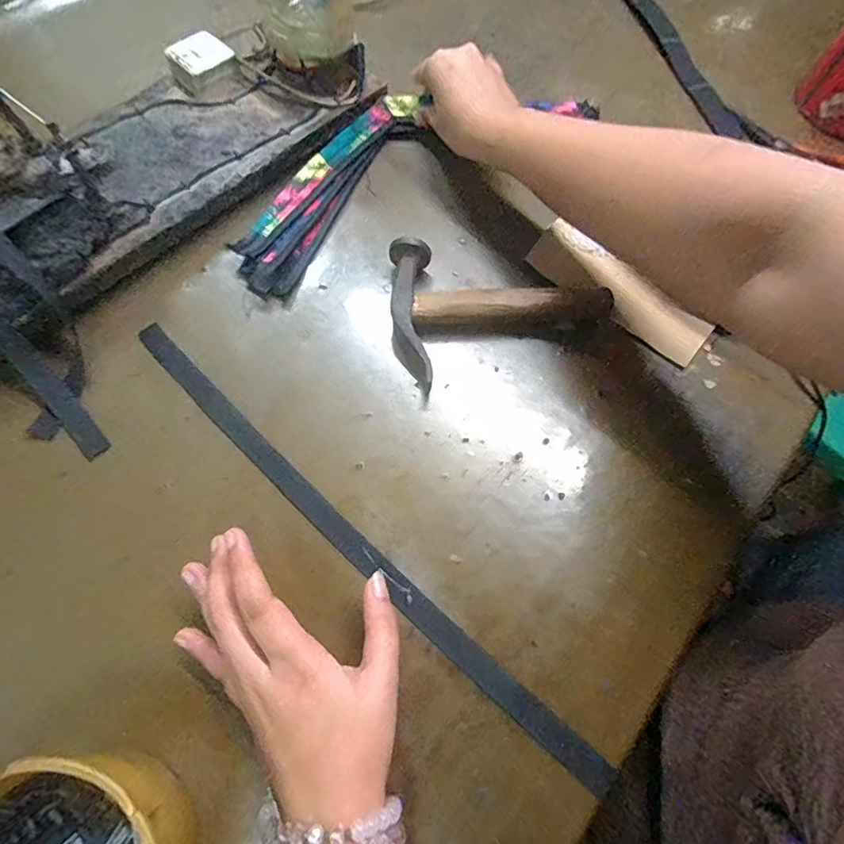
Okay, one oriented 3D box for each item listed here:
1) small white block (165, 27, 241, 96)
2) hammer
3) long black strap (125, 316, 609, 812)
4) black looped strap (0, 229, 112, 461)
[{"bbox_3d":[-0.196,-0.321,0.433,0.052,0.023,0.052,-41,74,-17],"label":"small white block"},{"bbox_3d":[0.064,-0.087,0.375,0.172,0.030,0.114,-2,67,-3],"label":"hammer"},{"bbox_3d":[-0.054,0.070,0.320,0.420,0.005,0.020,41,77,13],"label":"long black strap"},{"bbox_3d":[-0.286,-0.079,0.332,0.059,0.035,0.229,-33,100,-15],"label":"black looped strap"}]

